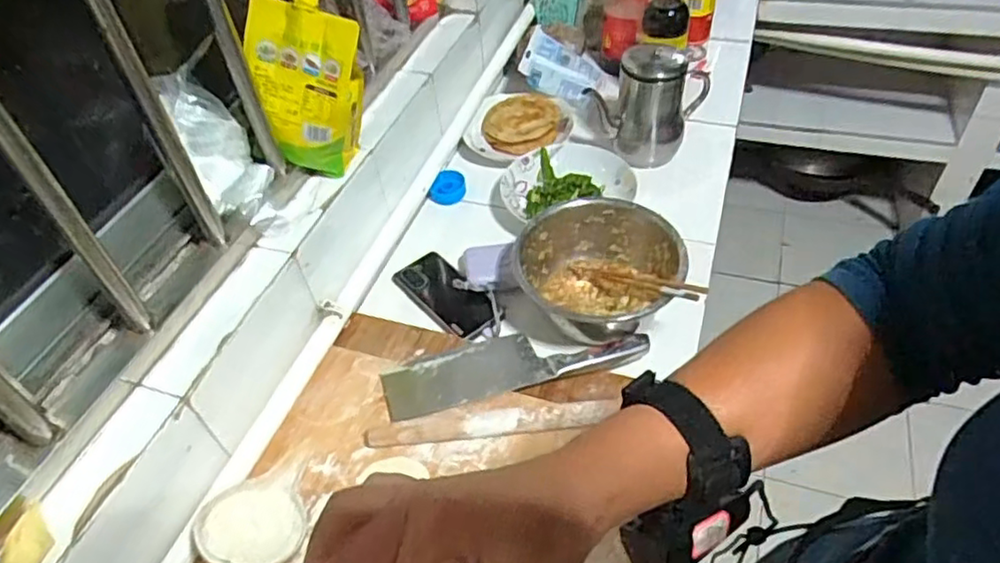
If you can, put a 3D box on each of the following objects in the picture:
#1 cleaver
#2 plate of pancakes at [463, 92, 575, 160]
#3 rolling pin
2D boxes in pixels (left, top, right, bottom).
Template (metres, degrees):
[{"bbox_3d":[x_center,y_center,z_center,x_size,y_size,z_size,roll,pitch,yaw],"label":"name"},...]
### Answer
[{"bbox_3d":[0.016,0.090,0.789,0.308,0.026,0.091,-14,47,-7],"label":"cleaver"},{"bbox_3d":[0.033,-0.265,1.114,0.164,0.028,0.164,12,49,16],"label":"plate of pancakes"},{"bbox_3d":[-0.009,0.152,0.710,0.270,0.026,0.027,-6,47,0],"label":"rolling pin"}]

